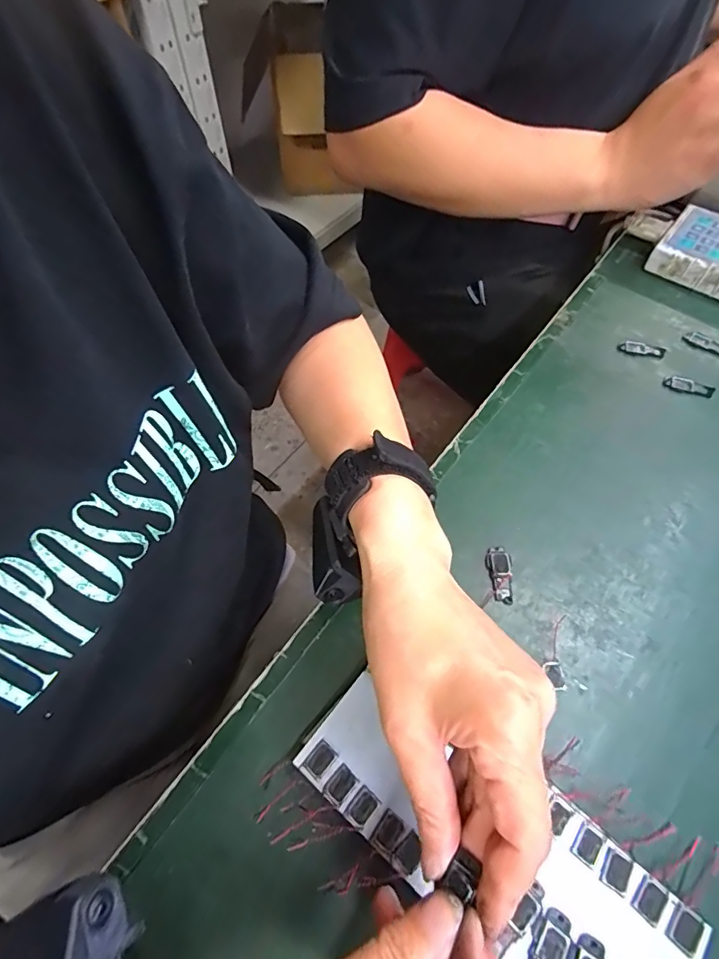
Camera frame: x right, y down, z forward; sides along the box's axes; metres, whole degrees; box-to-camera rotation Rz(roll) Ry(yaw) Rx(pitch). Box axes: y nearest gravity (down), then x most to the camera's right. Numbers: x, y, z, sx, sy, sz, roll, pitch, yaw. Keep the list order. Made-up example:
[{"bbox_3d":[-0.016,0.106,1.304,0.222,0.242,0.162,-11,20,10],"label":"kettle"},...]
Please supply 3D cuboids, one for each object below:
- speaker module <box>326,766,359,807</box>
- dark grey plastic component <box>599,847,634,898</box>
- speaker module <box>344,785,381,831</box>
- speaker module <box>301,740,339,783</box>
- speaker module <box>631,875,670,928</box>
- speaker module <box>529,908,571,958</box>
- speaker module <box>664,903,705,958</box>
[{"bbox_3d":[-0.010,0.165,0.260,0.012,0.004,0.017,37,66,20],"label":"speaker module"},{"bbox_3d":[0.128,0.195,0.240,0.013,0.004,0.017,34,65,19],"label":"dark grey plastic component"},{"bbox_3d":[0.002,0.174,0.255,0.013,0.004,0.018,38,67,21],"label":"speaker module"},{"bbox_3d":[-0.022,0.156,0.268,0.013,0.004,0.018,36,62,21],"label":"speaker module"},{"bbox_3d":[0.142,0.205,0.235,0.013,0.004,0.017,40,68,22],"label":"speaker module"},{"bbox_3d":[0.086,0.223,0.223,0.013,0.005,0.040,30,64,17],"label":"speaker module"},{"bbox_3d":[0.155,0.215,0.231,0.014,0.004,0.018,36,64,20],"label":"speaker module"}]

